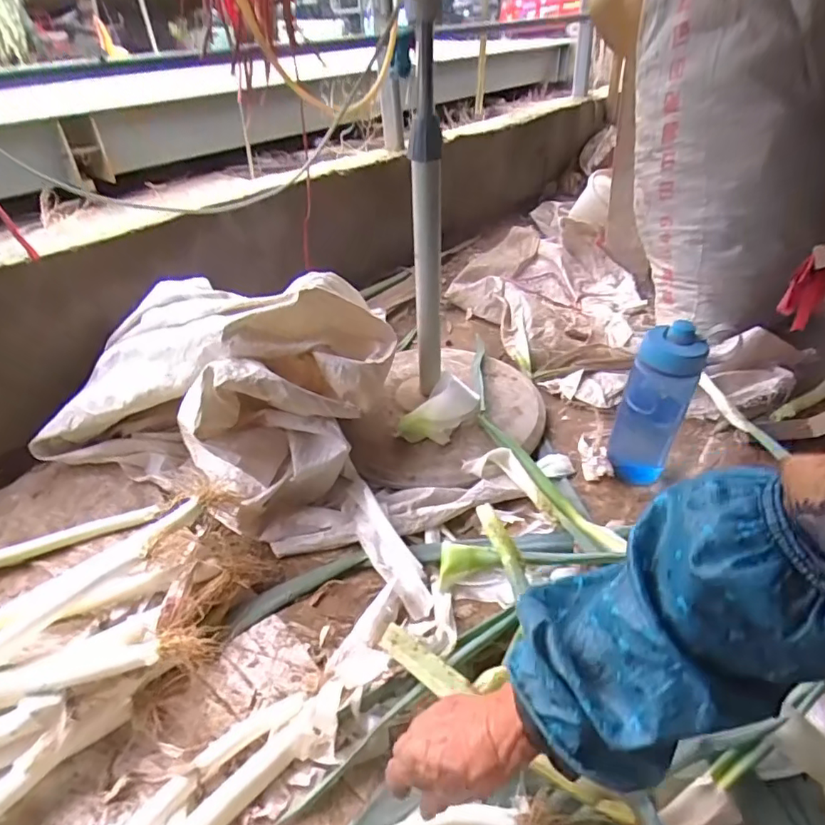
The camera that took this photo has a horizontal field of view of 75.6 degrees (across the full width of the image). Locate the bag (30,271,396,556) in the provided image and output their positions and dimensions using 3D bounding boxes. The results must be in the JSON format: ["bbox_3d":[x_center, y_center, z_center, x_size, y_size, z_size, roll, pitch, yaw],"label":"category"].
[{"bbox_3d":[-0.300,-0.034,0.807,0.487,0.267,0.299,9,39,15],"label":"bag"}]

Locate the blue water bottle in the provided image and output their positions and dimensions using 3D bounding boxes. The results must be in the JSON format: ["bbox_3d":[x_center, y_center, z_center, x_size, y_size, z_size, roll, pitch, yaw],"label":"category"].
[{"bbox_3d":[0.339,-0.005,0.748,0.081,0.233,0.061,20,42,26],"label":"blue water bottle"}]

